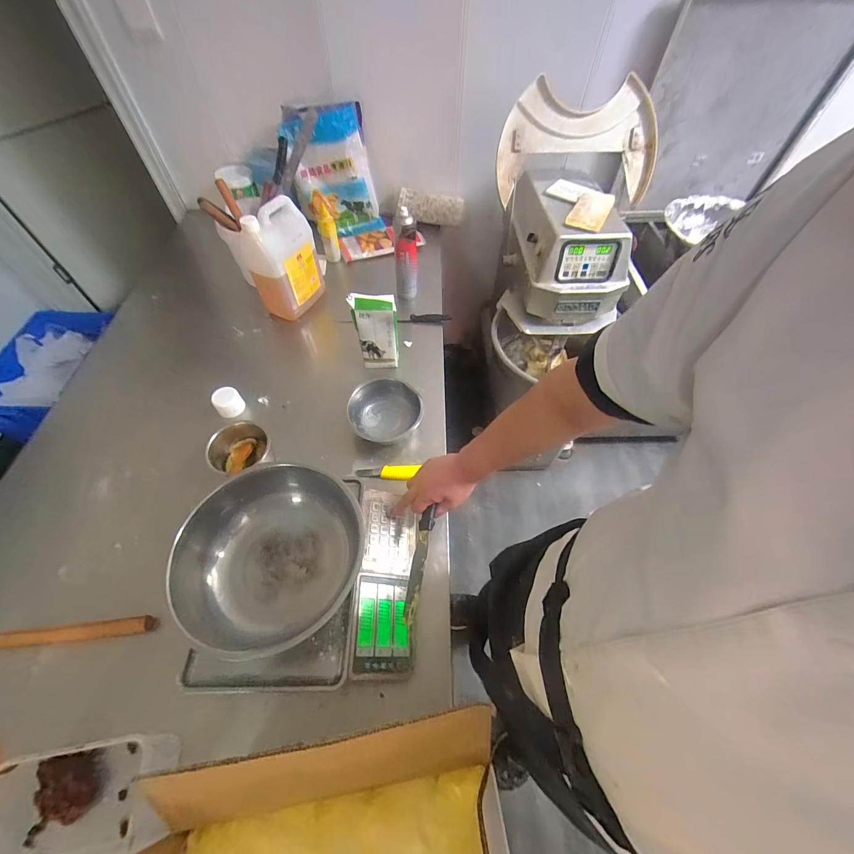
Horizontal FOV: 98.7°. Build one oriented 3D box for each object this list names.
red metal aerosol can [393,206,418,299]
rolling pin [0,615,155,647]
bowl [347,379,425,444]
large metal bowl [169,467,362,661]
[{"bbox_3d":[-0.062,-0.506,1.109,0.066,0.276,0.079,0,57,-1],"label":"red metal aerosol can"},{"bbox_3d":[-0.613,0.360,0.645,0.224,0.021,0.028,1,56,-16],"label":"rolling pin"},{"bbox_3d":[-0.099,-0.039,0.890,0.176,0.071,0.143,-26,61,-17],"label":"bowl"},{"bbox_3d":[-0.240,0.197,0.583,0.249,0.119,0.277,22,59,13],"label":"large metal bowl"}]

